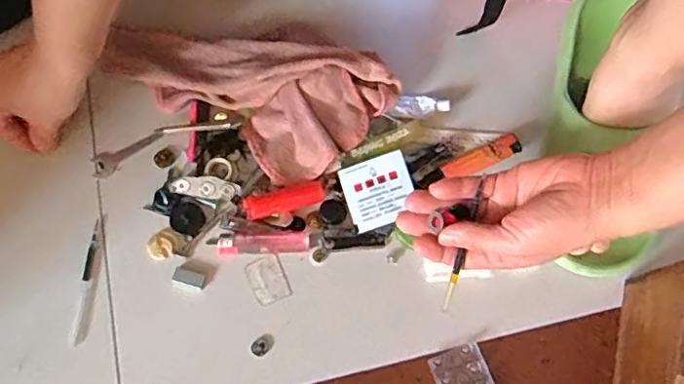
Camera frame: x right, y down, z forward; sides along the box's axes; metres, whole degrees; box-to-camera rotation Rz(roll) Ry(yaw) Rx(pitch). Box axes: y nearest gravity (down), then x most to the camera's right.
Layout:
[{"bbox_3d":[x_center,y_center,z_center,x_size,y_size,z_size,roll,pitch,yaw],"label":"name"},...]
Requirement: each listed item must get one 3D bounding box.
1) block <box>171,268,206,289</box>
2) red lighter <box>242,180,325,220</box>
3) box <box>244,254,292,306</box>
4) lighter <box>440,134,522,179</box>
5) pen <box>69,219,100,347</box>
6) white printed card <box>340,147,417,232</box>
[{"bbox_3d":[-0.130,0.073,0.477,0.026,0.004,0.013,16,72,3],"label":"block"},{"bbox_3d":[-0.049,0.007,0.487,0.069,0.014,0.023,-15,73,-7],"label":"red lighter"},{"bbox_3d":[-0.064,0.076,0.480,0.030,0.004,0.039,-21,74,-8],"label":"box"},{"bbox_3d":[0.128,-0.030,0.514,0.076,0.010,0.021,-25,74,-10],"label":"lighter"},{"bbox_3d":[-0.217,0.076,0.476,0.012,0.004,0.103,1,72,-1],"label":"pen"},{"bbox_3d":[0.032,-0.001,0.495,0.060,0.004,0.060,-19,74,6],"label":"white printed card"}]

